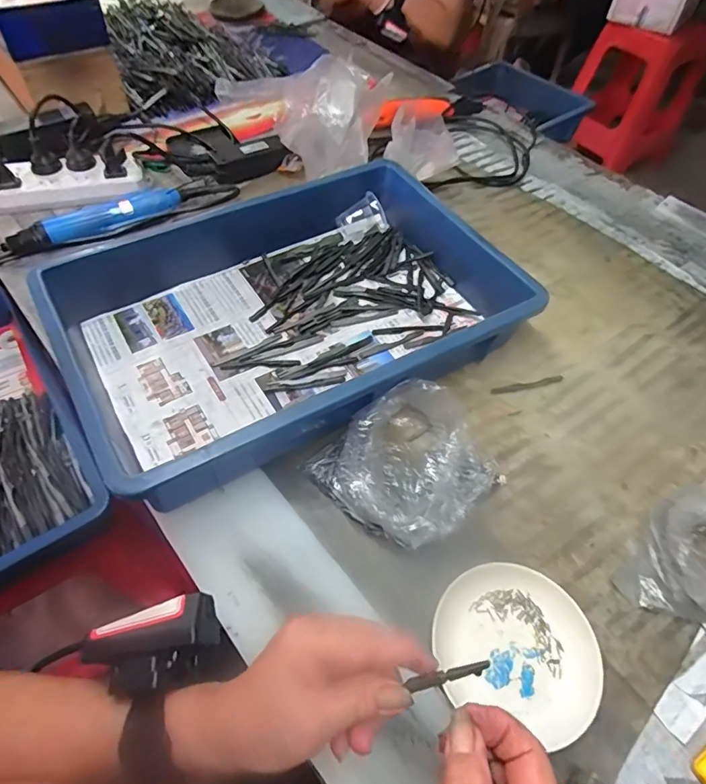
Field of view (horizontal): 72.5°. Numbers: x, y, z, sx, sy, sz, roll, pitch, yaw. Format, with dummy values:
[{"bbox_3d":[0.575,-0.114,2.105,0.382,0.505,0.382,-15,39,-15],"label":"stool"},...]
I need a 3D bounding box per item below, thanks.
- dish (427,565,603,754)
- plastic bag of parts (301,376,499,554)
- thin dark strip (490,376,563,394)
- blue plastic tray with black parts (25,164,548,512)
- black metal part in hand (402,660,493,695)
[{"bbox_3d":[0.120,0.184,0.360,0.114,0.024,0.108,1,56,-1],"label":"dish"},{"bbox_3d":[0.050,0.061,0.426,0.138,0.048,0.131,-37,65,-24],"label":"plastic bag of parts"},{"bbox_3d":[0.185,-0.008,0.509,0.083,0.004,0.009,-12,57,-10],"label":"thin dark strip"},{"bbox_3d":[-0.051,-0.087,0.498,0.422,0.093,0.279,-26,60,-19],"label":"blue plastic tray with black parts"},{"bbox_3d":[0.049,0.148,0.251,0.046,0.005,0.007,-28,55,19],"label":"black metal part in hand"}]

